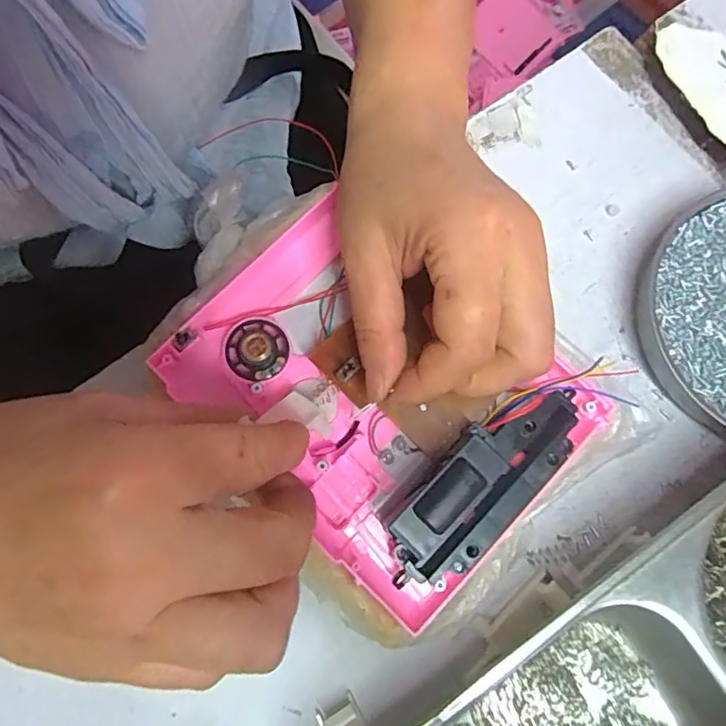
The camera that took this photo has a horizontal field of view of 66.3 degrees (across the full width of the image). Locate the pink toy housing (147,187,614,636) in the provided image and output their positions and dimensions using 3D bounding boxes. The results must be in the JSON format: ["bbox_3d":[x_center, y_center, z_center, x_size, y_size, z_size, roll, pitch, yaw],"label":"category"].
[{"bbox_3d":[0.001,0.009,0.241,0.171,0.038,0.136,43,80,11],"label":"pink toy housing"}]

